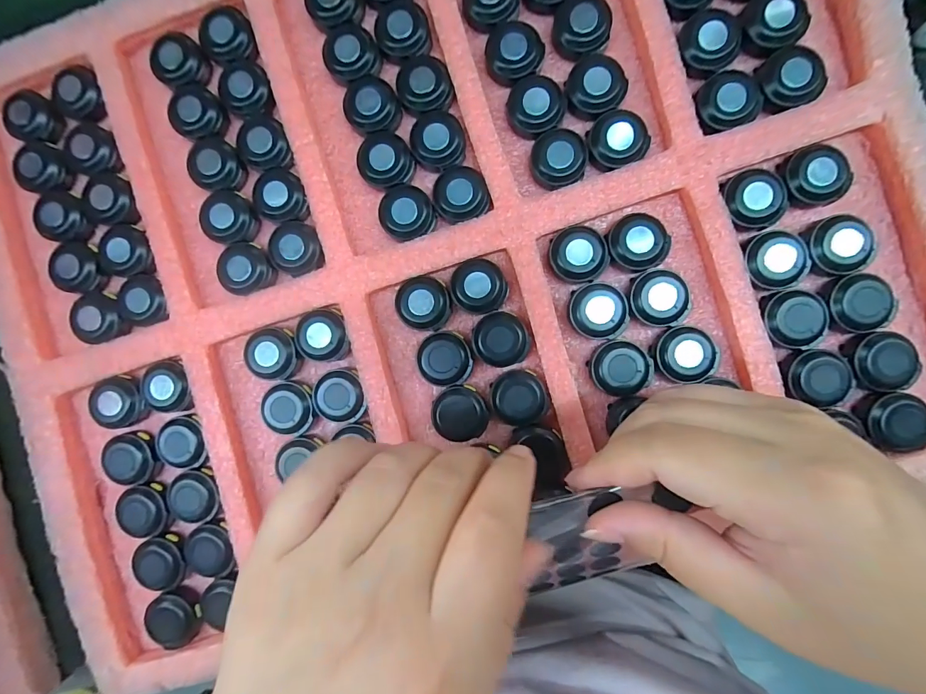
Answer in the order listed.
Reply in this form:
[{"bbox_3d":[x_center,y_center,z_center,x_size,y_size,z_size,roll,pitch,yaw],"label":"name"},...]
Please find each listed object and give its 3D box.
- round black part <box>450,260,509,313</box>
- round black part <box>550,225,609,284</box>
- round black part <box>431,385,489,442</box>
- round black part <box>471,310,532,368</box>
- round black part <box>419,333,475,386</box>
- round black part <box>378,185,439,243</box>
[{"bbox_3d":[0.009,-0.032,0.222,0.030,0.008,0.027,17,92,4],"label":"round black part"},{"bbox_3d":[0.061,-0.049,0.218,0.029,0.010,0.028,0,91,4],"label":"round black part"},{"bbox_3d":[-0.001,0.036,0.225,0.030,0.011,0.028,0,91,4],"label":"round black part"},{"bbox_3d":[0.020,-0.004,0.223,0.029,0.011,0.029,0,91,4],"label":"round black part"},{"bbox_3d":[-0.009,0.006,0.225,0.028,0.011,0.029,-7,90,4],"label":"round black part"},{"bbox_3d":[-0.031,-0.073,0.226,0.028,0.013,0.030,0,91,4],"label":"round black part"}]

